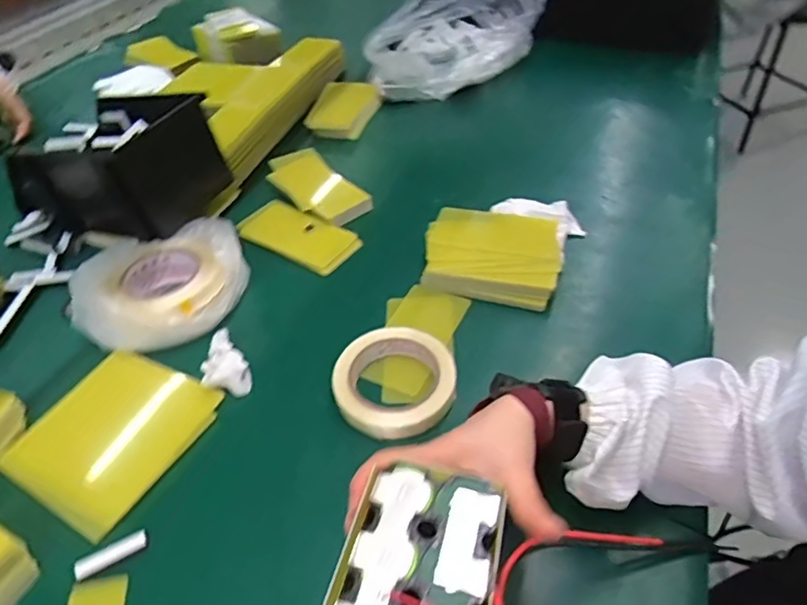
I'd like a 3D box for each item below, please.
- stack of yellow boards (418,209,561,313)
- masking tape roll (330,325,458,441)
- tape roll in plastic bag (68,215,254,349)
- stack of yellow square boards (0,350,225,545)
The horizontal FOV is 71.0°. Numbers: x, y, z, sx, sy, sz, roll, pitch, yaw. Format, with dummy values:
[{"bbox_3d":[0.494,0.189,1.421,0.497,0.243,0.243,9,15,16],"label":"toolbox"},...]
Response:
[{"bbox_3d":[0.103,-0.056,0.648,0.147,0.033,0.123,10,47,15],"label":"stack of yellow boards"},{"bbox_3d":[-0.007,0.076,0.535,0.111,0.038,0.108,-2,46,2],"label":"masking tape roll"},{"bbox_3d":[-0.264,-0.026,0.619,0.176,0.057,0.147,-17,46,-12],"label":"tape roll in plastic bag"},{"bbox_3d":[-0.265,0.112,0.514,0.146,0.005,0.154,21,50,24],"label":"stack of yellow square boards"}]

